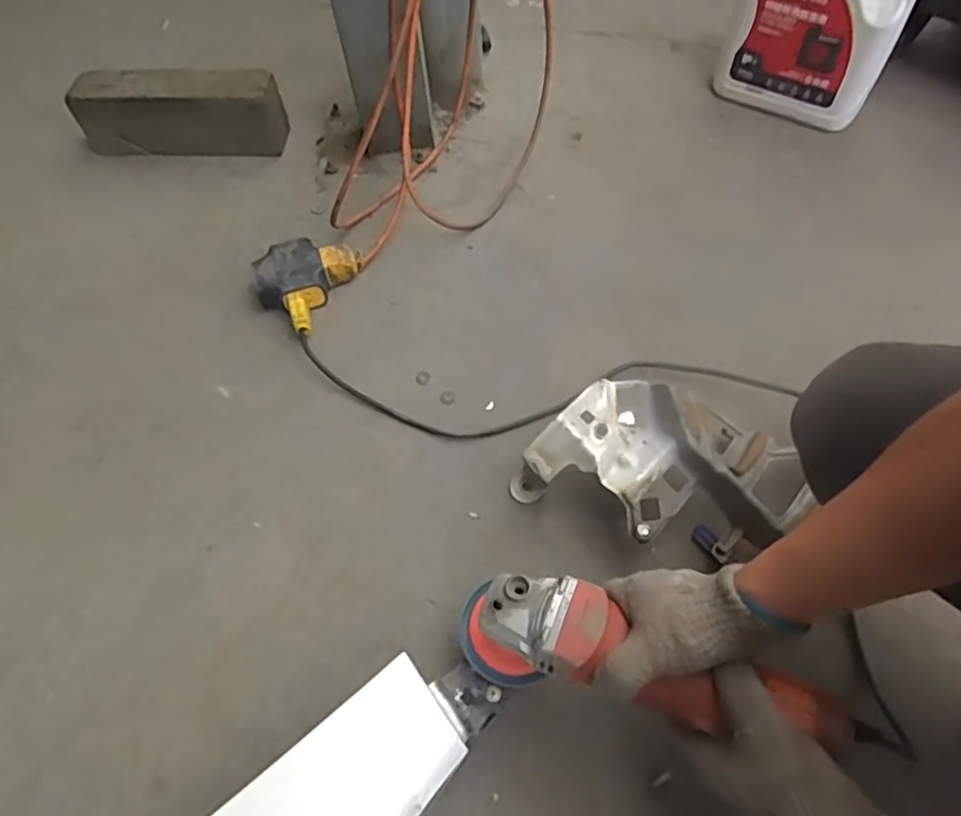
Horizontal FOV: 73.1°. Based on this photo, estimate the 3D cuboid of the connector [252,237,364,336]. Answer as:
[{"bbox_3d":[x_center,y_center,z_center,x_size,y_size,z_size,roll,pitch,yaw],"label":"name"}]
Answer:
[{"bbox_3d":[-0.227,-0.161,0.821,0.107,0.048,0.133,22,63,15],"label":"connector"}]

